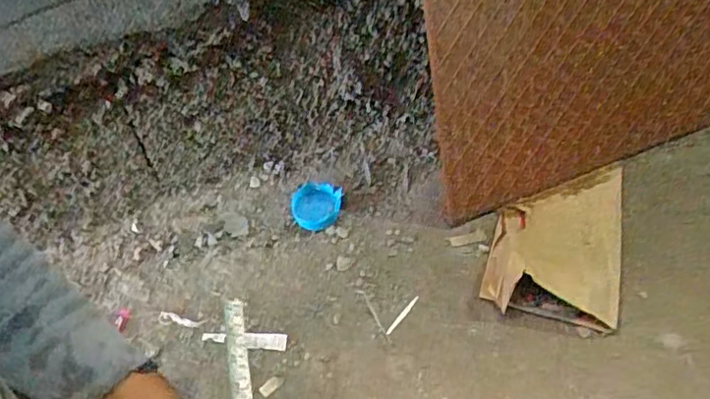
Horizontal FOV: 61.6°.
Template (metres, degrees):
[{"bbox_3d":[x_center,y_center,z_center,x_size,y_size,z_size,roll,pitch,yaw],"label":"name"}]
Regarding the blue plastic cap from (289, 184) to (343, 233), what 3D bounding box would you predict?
[{"bbox_3d":[-0.049,0.009,0.720,0.060,0.012,0.057,-1,74,5],"label":"blue plastic cap"}]

